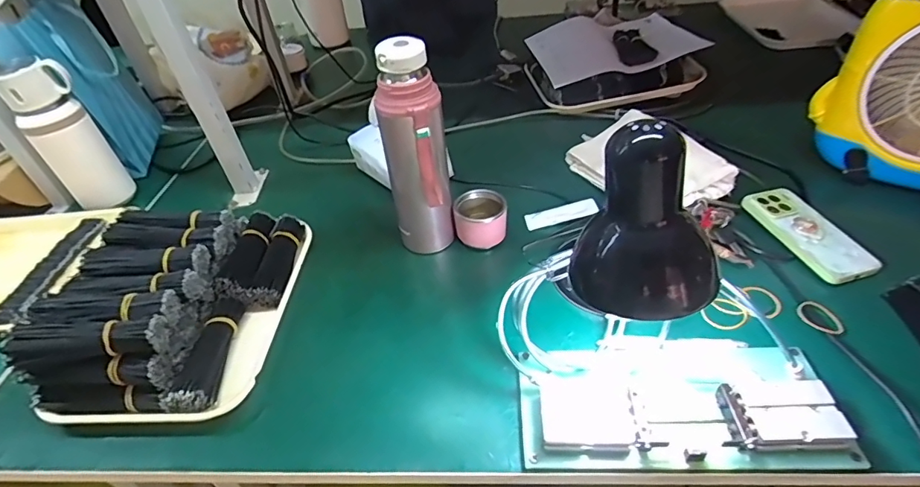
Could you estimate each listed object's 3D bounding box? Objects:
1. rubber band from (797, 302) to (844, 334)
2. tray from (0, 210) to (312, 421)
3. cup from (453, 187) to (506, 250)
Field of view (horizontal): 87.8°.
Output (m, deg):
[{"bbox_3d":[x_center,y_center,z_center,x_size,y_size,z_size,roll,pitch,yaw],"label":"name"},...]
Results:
[{"bbox_3d":[0.386,0.079,0.514,0.038,0.005,0.040,4,41,9],"label":"rubber band"},{"bbox_3d":[-0.313,0.052,0.543,0.196,0.102,0.270,-1,43,6],"label":"tray"},{"bbox_3d":[0.028,-0.033,0.639,0.067,0.057,0.060,3,43,10],"label":"cup"}]

